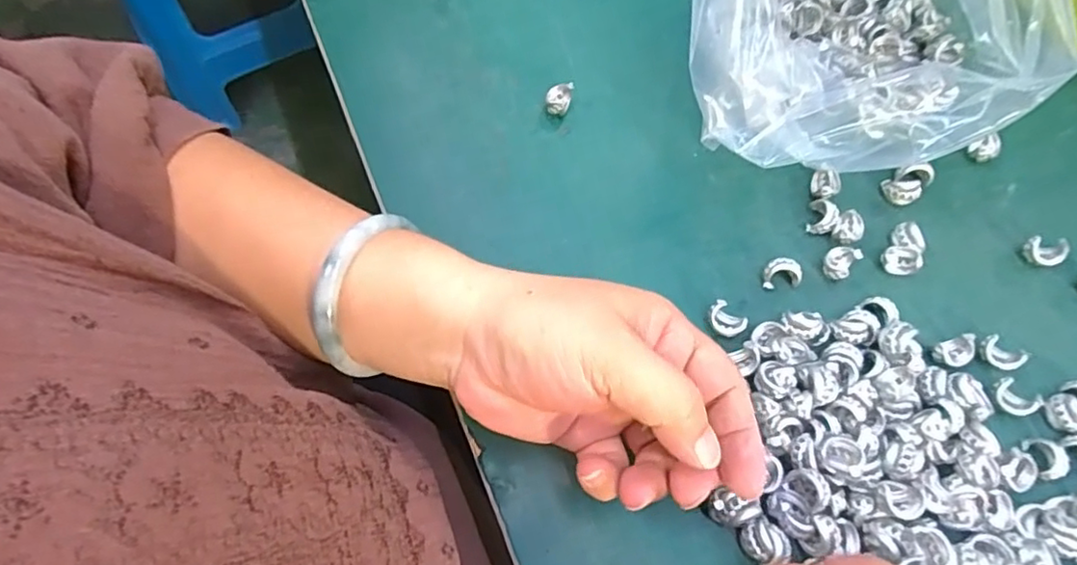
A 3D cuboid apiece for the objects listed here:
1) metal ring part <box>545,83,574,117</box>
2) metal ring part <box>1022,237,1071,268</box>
[{"bbox_3d":[0.011,-0.103,0.340,0.013,0.013,0.015,13,67,5],"label":"metal ring part"},{"bbox_3d":[0.258,-0.016,0.309,0.014,0.015,0.017,-23,69,-10],"label":"metal ring part"}]

